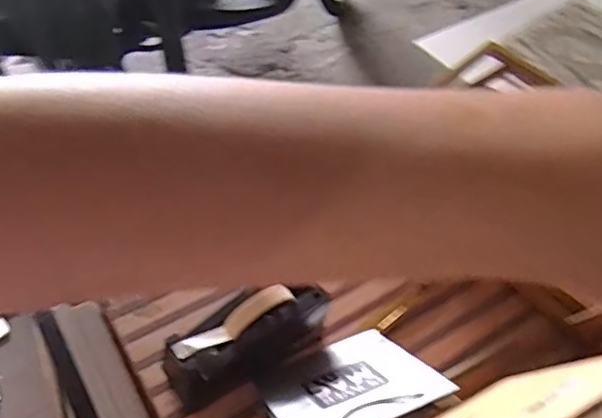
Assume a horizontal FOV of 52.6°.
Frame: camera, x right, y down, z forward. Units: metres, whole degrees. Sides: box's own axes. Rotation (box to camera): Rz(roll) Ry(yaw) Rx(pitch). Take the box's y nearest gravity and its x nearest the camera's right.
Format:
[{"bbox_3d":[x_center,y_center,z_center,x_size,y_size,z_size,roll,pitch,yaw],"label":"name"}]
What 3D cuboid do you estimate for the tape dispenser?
[{"bbox_3d":[-0.060,0.151,0.727,0.200,0.119,0.061,-22,57,-22],"label":"tape dispenser"}]

